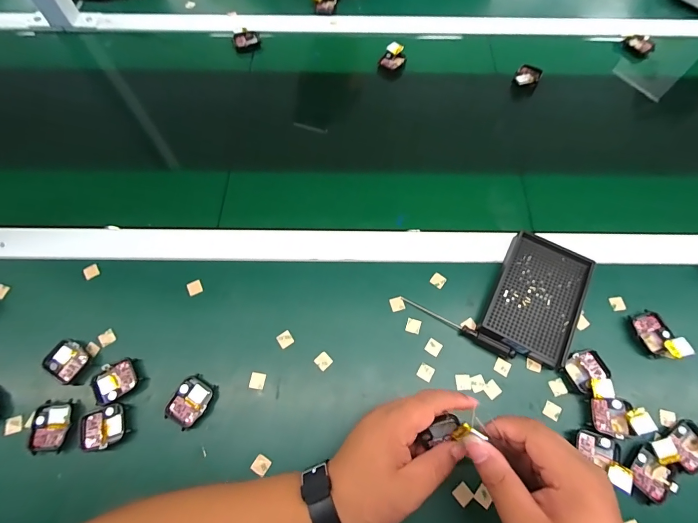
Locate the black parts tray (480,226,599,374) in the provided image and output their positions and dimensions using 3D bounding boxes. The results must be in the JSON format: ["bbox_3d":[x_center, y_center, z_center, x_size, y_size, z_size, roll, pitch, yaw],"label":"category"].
[{"bbox_3d":[0.215,0.039,0.405,0.091,0.025,0.141,26,68,11],"label":"black parts tray"}]

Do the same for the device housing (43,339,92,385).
[{"bbox_3d":[-0.301,0.107,0.378,0.040,0.012,0.039,23,67,10],"label":"device housing"}]

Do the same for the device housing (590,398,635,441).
[{"bbox_3d":[0.264,0.157,0.354,0.038,0.008,0.037,13,66,5],"label":"device housing"}]

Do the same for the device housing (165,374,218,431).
[{"bbox_3d":[-0.164,0.145,0.366,0.037,0.014,0.048,25,67,11],"label":"device housing"}]

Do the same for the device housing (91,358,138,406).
[{"bbox_3d":[-0.245,0.128,0.374,0.042,0.014,0.033,-35,70,-16],"label":"device housing"}]

